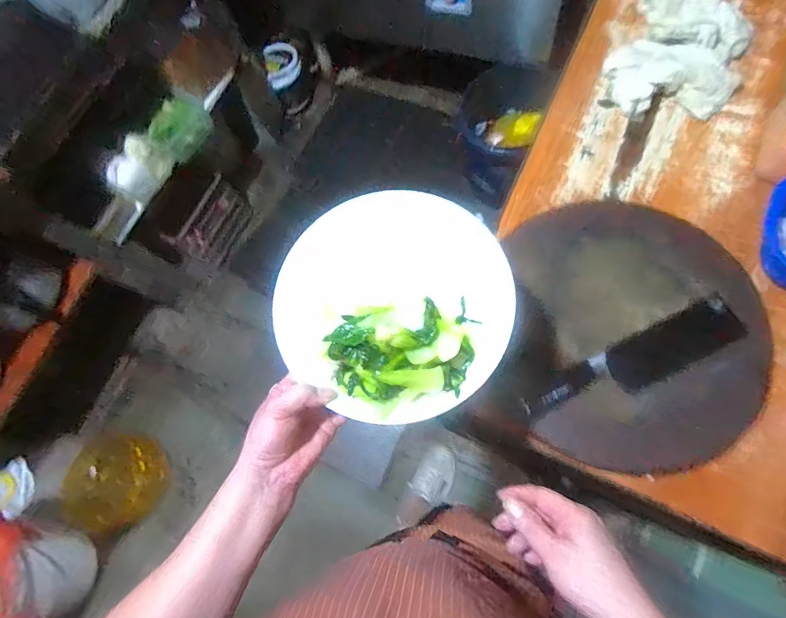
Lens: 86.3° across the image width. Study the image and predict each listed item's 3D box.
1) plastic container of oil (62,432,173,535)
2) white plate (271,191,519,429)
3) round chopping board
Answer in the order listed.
[{"bbox_3d":[-0.956,0.601,1.465,0.200,0.250,0.307,18,54,20],"label":"plastic container of oil"},{"bbox_3d":[-0.002,-0.011,0.437,0.242,0.045,0.232,-2,73,6],"label":"white plate"},{"bbox_3d":[0.315,0.030,0.571,0.321,0.058,0.346,-2,73,6],"label":"round chopping board"}]

